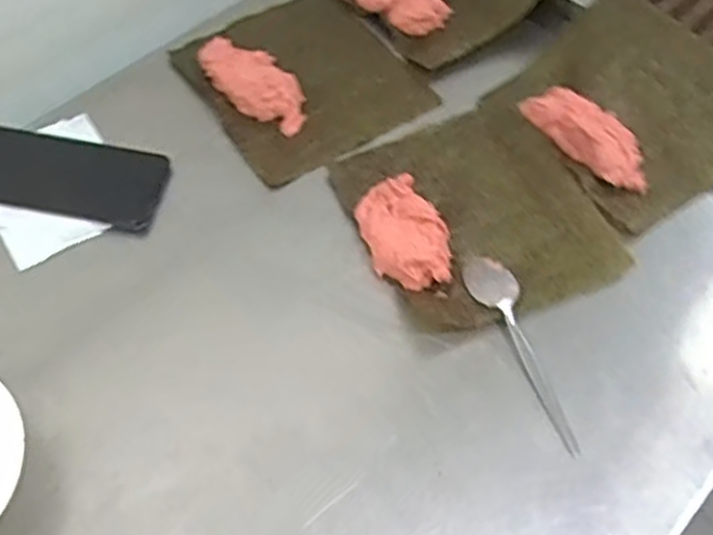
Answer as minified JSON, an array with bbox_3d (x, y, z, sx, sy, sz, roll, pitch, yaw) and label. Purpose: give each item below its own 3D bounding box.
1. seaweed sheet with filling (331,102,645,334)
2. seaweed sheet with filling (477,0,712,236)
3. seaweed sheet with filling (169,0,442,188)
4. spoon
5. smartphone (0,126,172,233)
[{"bbox_3d":[0.097,-0.051,0.627,0.190,0.031,0.197,-20,60,-15],"label":"seaweed sheet with filling"},{"bbox_3d":[0.241,-0.147,0.680,0.182,0.054,0.201,-32,64,-21],"label":"seaweed sheet with filling"},{"bbox_3d":[-0.053,-0.186,0.718,0.187,0.031,0.203,-30,64,-20],"label":"seaweed sheet with filling"},{"bbox_3d":[0.123,0.058,0.565,0.035,0.011,0.165,-15,59,-12],"label":"spoon"},{"bbox_3d":[-0.246,-0.079,0.643,0.163,0.011,0.078,10,57,4],"label":"smartphone"}]

